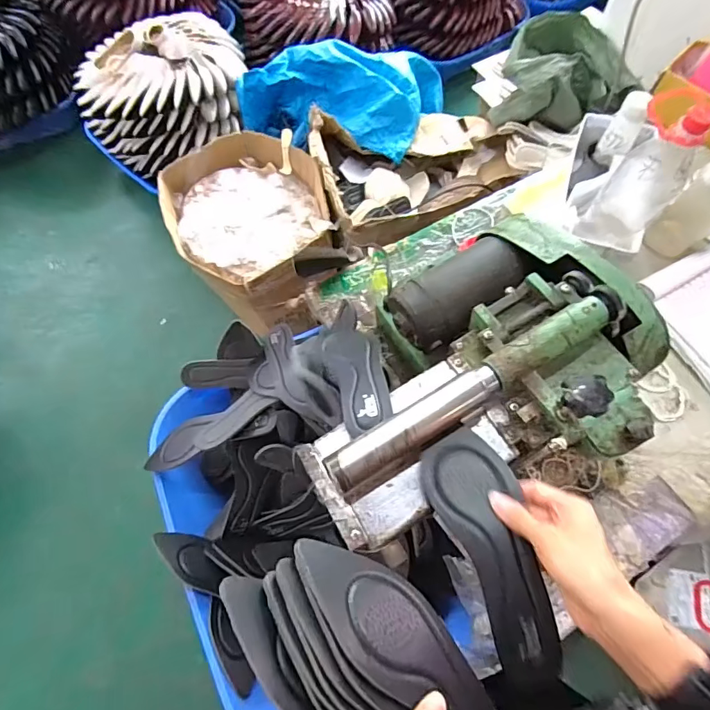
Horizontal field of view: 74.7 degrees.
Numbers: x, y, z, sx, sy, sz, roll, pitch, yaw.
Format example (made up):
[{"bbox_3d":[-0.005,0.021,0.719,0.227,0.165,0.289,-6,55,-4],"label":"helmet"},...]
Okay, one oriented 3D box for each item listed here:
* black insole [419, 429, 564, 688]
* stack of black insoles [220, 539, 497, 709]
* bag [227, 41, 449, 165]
[{"bbox_3d":[0.122,0.168,0.406,0.074,0.023,0.202,-16,66,-6],"label":"black insole"},{"bbox_3d":[0.025,0.221,0.320,0.239,0.046,0.101,42,73,0],"label":"stack of black insoles"},{"bbox_3d":[0.009,-0.718,1.378,0.651,0.230,0.367,-16,67,-6],"label":"bag"}]

